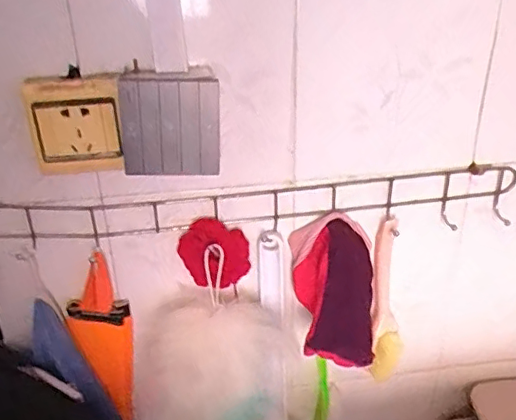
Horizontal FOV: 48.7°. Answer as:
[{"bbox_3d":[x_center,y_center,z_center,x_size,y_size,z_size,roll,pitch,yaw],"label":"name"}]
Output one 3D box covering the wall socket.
[{"bbox_3d":[-0.154,-0.069,0.475,0.080,0.081,0.021,1,28,4],"label":"wall socket"}]

